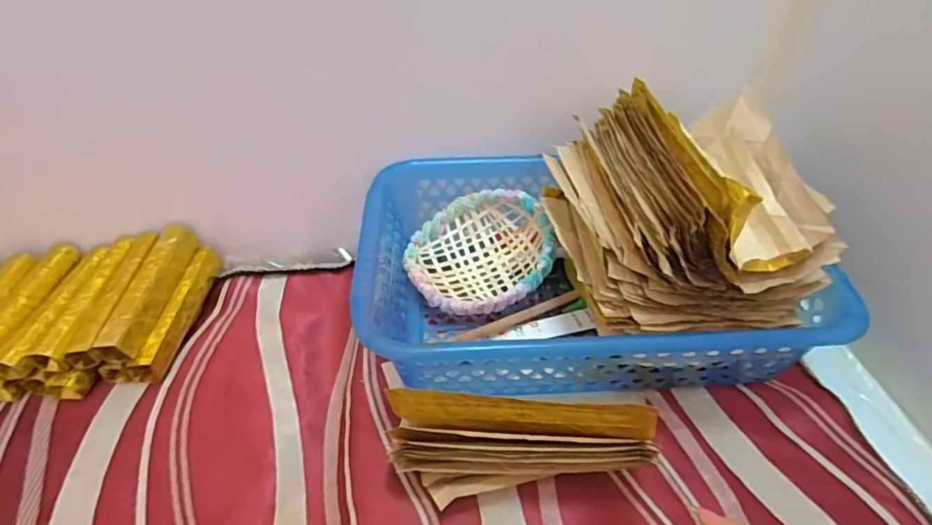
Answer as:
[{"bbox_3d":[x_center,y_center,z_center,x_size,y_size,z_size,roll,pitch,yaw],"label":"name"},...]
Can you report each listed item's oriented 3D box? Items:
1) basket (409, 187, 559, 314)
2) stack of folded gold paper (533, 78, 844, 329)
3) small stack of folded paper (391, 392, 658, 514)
[{"bbox_3d":[0.009,-0.007,0.466,0.134,0.045,0.136,-12,52,8],"label":"basket"},{"bbox_3d":[0.152,-0.044,0.388,0.152,0.112,0.162,-7,41,-6],"label":"stack of folded gold paper"},{"bbox_3d":[0.029,0.115,0.303,0.150,0.073,0.043,5,41,9],"label":"small stack of folded paper"}]

